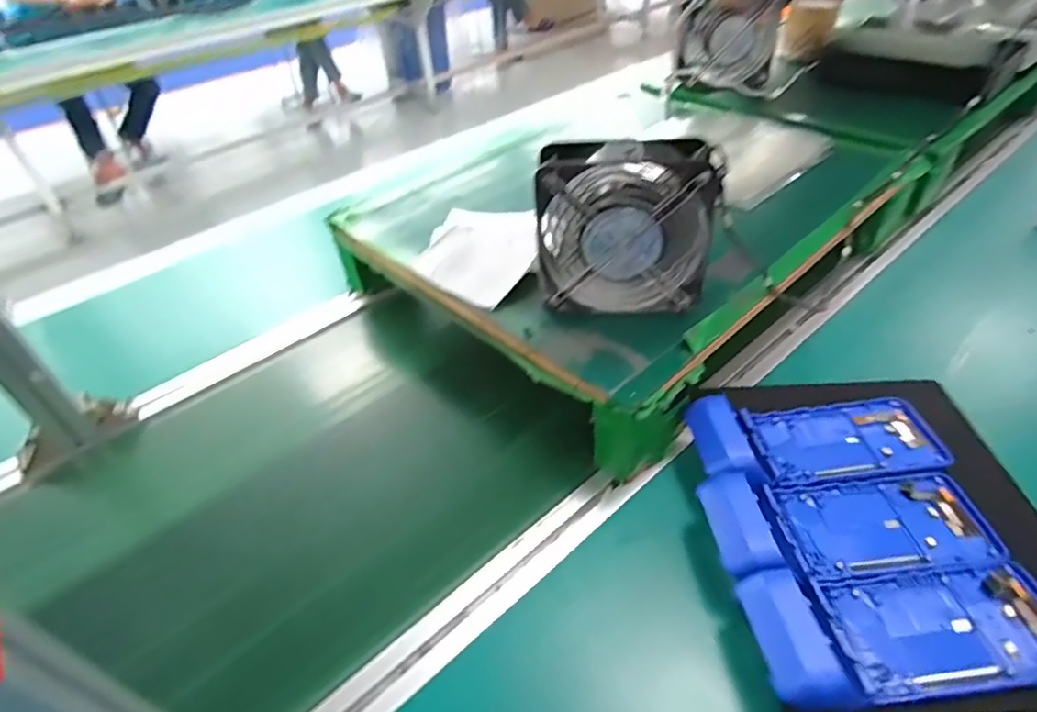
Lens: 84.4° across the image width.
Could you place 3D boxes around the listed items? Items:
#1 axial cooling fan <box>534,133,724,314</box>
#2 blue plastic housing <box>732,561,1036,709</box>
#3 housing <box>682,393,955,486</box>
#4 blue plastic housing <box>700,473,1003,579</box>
[{"bbox_3d":[0.095,-0.115,0.518,0.149,0.145,0.060,2,43,9],"label":"axial cooling fan"},{"bbox_3d":[0.268,0.186,0.390,0.225,0.031,0.082,1,41,-11],"label":"blue plastic housing"},{"bbox_3d":[0.267,0.077,0.515,0.224,0.034,0.083,1,41,-11],"label":"housing"},{"bbox_3d":[0.259,0.132,0.452,0.224,0.033,0.082,2,41,-11],"label":"blue plastic housing"}]

